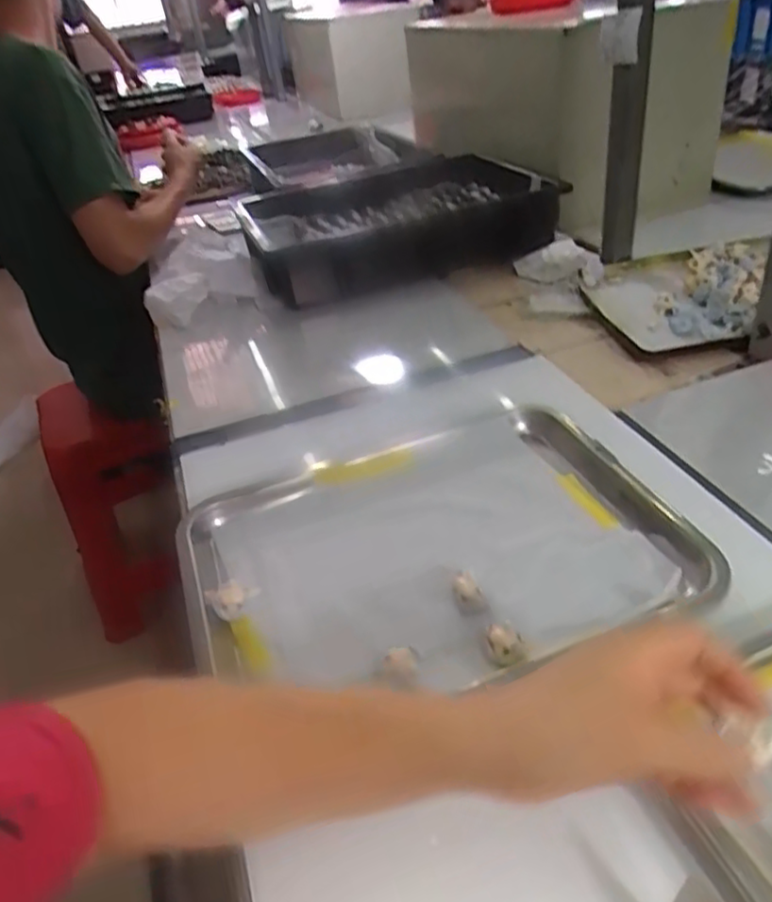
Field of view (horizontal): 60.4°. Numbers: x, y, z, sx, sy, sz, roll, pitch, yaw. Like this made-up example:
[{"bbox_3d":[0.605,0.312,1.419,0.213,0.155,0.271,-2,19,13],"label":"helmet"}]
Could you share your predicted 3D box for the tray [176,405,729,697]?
[{"bbox_3d":[0.033,0.069,0.495,0.349,0.023,0.242,-16,37,-12],"label":"tray"}]

